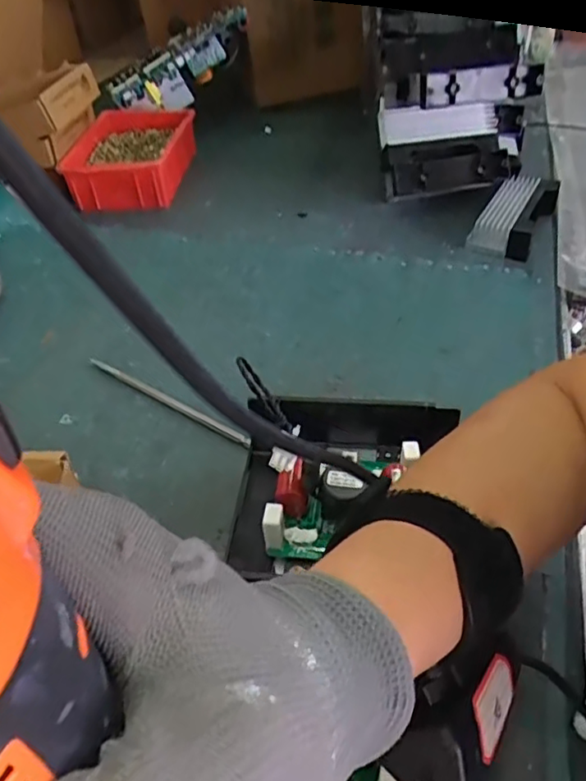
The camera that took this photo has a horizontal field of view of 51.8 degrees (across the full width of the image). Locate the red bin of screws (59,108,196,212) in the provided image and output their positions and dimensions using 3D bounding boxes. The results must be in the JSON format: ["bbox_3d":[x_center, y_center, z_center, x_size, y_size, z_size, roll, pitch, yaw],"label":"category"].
[{"bbox_3d":[-0.209,-0.321,0.816,0.136,0.054,0.211,-2,42,4],"label":"red bin of screws"}]

